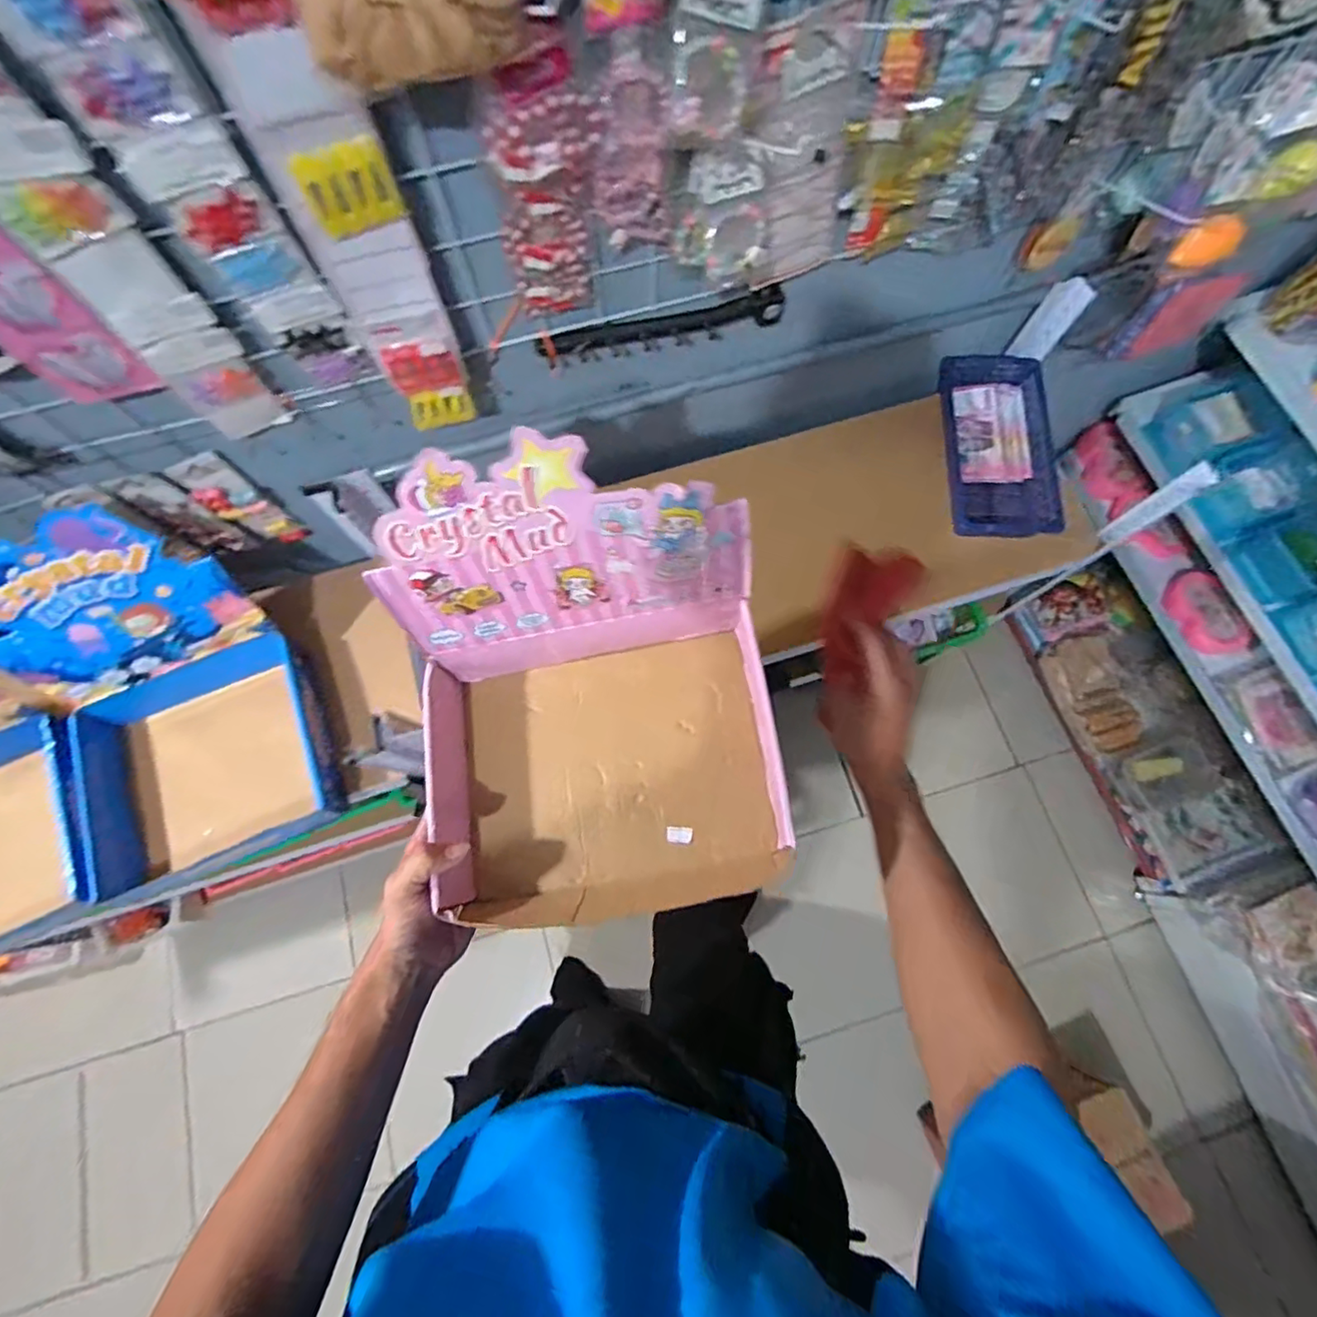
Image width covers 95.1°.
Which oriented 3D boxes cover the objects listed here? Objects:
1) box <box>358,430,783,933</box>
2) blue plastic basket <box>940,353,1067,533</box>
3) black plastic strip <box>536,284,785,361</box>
[{"bbox_3d":[-0.054,0.040,0.443,0.266,0.217,0.286,-7,74,-1],"label":"box"},{"bbox_3d":[0.456,-0.283,0.813,0.135,0.049,0.270,-1,74,1],"label":"blue plastic basket"},{"bbox_3d":[0.005,-0.338,0.621,0.255,0.051,0.018,-13,74,-3],"label":"black plastic strip"}]

